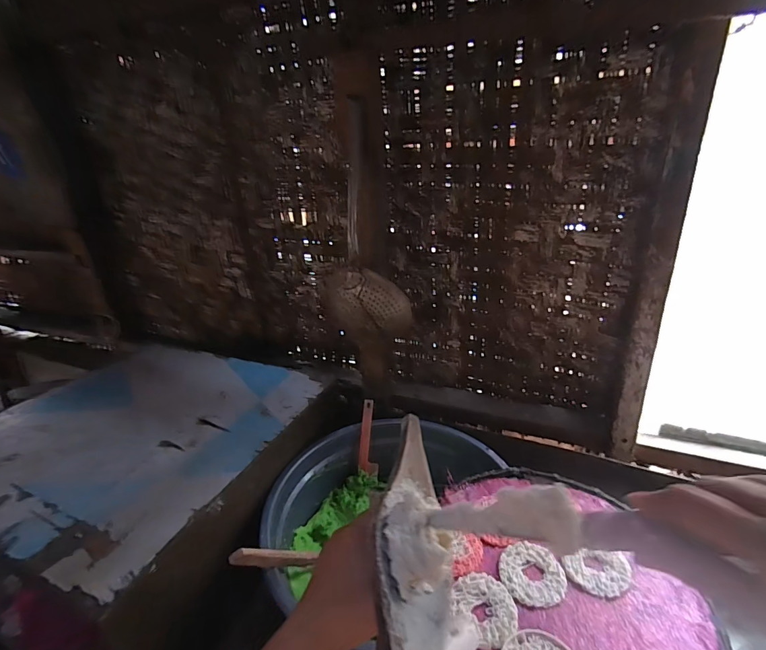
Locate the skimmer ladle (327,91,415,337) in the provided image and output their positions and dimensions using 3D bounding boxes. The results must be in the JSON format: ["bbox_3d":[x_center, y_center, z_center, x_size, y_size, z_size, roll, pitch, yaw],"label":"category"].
[{"bbox_3d":[-0.033,-0.168,0.724,0.168,0.394,0.074,6,25,18],"label":"skimmer ladle"}]

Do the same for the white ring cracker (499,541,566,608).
[{"bbox_3d":[0.192,0.320,0.501,0.077,0.004,0.082,-2,24,1],"label":"white ring cracker"}]

